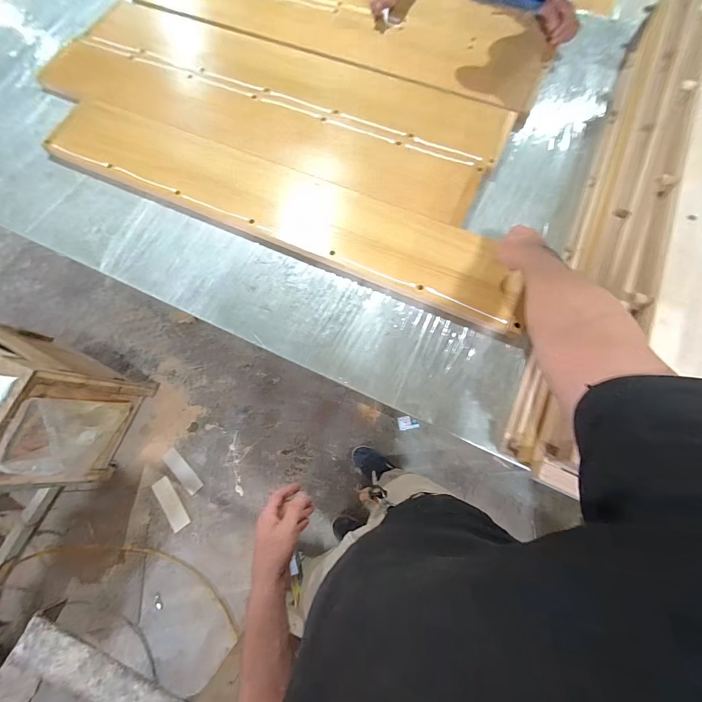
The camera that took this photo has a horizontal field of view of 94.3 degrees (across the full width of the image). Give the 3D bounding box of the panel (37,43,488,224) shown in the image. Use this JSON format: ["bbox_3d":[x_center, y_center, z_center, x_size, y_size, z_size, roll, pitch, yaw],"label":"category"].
[{"bbox_3d":[-0.261,-0.562,0.796,1.145,0.026,0.176,22,75,9],"label":"panel"}]

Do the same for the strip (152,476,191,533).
[{"bbox_3d":[-0.726,0.616,1.316,0.071,0.015,0.211,-35,75,-8],"label":"strip"}]

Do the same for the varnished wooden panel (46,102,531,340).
[{"bbox_3d":[-0.173,-0.347,0.729,1.122,0.025,0.201,24,75,8],"label":"varnished wooden panel"}]

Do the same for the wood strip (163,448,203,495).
[{"bbox_3d":[-0.702,0.504,1.358,0.211,0.011,0.060,40,78,16],"label":"wood strip"}]

